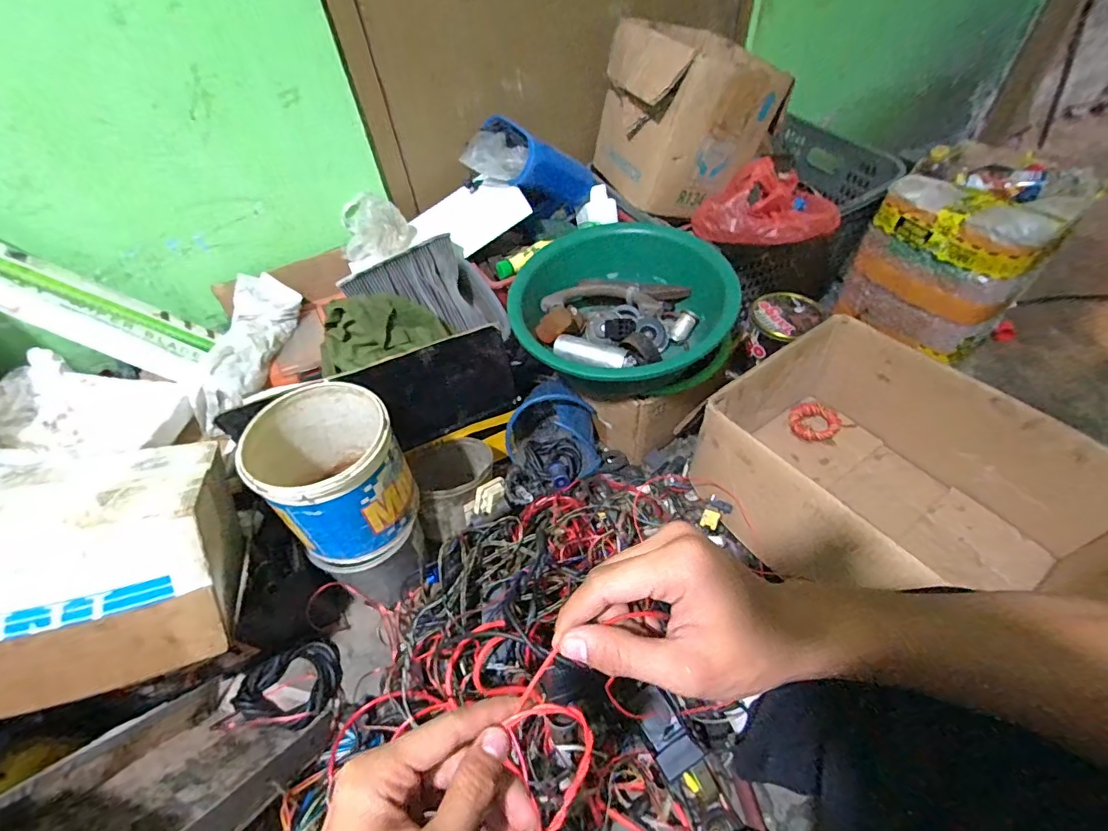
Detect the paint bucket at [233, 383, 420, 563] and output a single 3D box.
[{"bbox_3d":[-0.303,0.078,0.695,0.173,0.185,0.187,-3,50,4],"label":"paint bucket"}]

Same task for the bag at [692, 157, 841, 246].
[{"bbox_3d":[0.371,-0.371,0.853,0.229,0.091,0.200,19,55,20],"label":"bag"}]

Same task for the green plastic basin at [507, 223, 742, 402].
[{"bbox_3d":[0.101,-0.172,0.854,0.335,0.156,0.320,-3,50,4],"label":"green plastic basin"}]

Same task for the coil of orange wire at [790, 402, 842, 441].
[{"bbox_3d":[0.520,0.010,0.982,0.087,0.019,0.084,-3,50,4],"label":"coil of orange wire"}]

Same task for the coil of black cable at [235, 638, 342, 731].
[{"bbox_3d":[-0.407,0.418,0.754,0.148,0.046,0.119,-11,50,-3],"label":"coil of black cable"}]

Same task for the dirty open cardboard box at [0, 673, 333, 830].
[{"bbox_3d":[-0.468,0.433,0.605,0.253,0.327,0.057,8,88,12],"label":"dirty open cardboard box"}]

